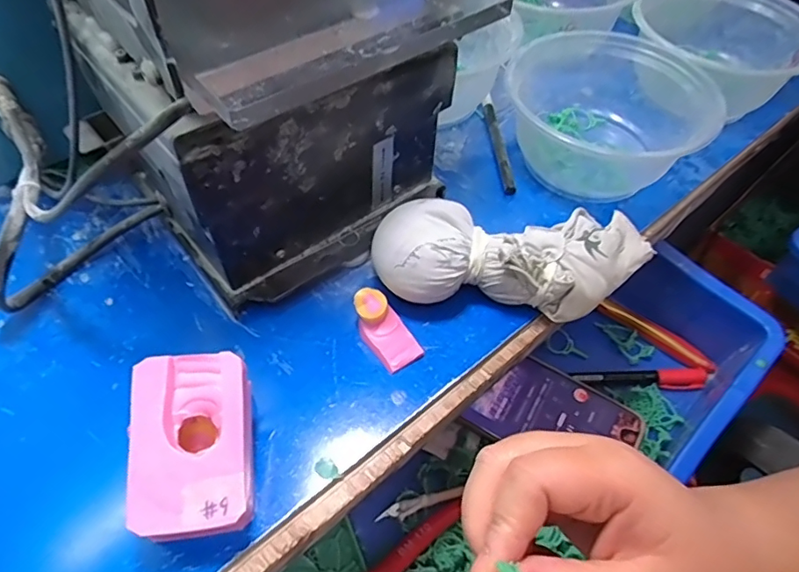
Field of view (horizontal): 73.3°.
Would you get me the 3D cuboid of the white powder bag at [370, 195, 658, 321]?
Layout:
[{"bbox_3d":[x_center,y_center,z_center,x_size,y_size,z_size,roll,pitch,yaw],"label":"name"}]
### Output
[{"bbox_3d":[0.065,-0.013,0.307,0.156,0.047,0.061,5,55,0],"label":"white powder bag"}]

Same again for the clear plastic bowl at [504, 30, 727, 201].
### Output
[{"bbox_3d":[0.139,-0.121,0.379,0.145,0.061,0.109,35,60,20],"label":"clear plastic bowl"}]

